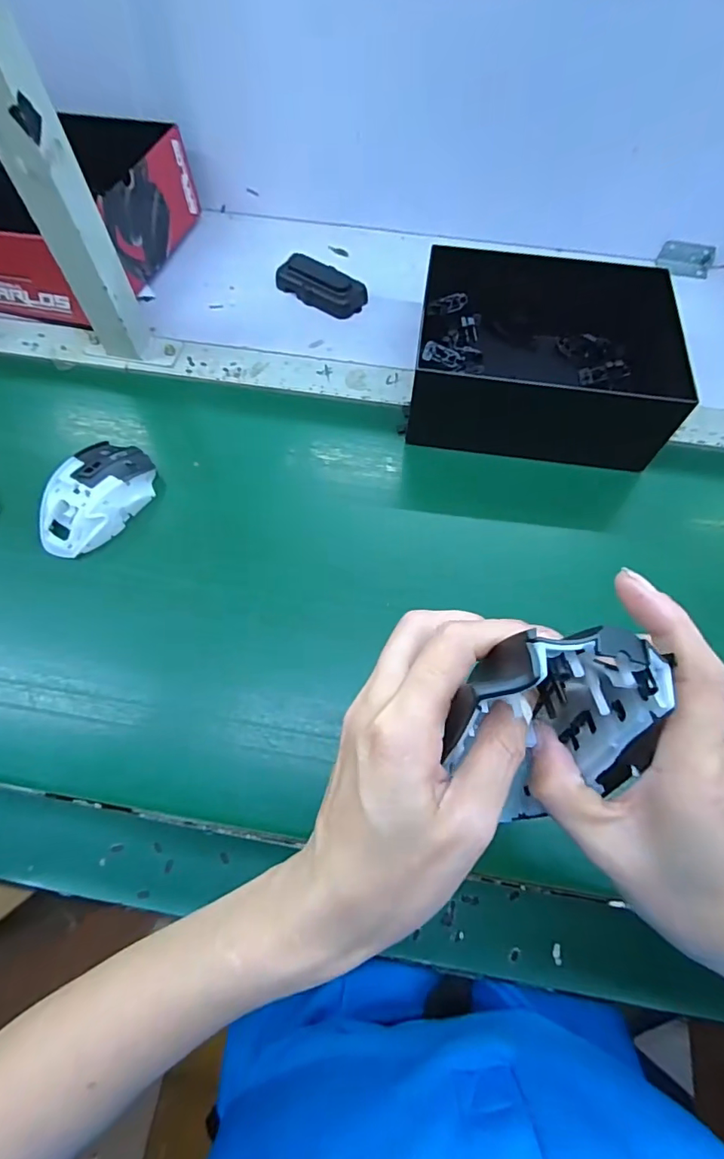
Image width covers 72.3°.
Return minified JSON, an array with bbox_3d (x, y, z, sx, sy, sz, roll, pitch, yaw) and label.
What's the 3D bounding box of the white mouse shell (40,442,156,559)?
[{"bbox_3d":[-0.230,-0.072,0.428,0.060,0.037,0.112,26,67,11],"label":"white mouse shell"}]

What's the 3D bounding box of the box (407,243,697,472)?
[{"bbox_3d":[0.171,-0.216,0.482,0.221,0.082,0.187,8,65,3],"label":"box"}]

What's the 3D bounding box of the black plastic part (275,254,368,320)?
[{"bbox_3d":[-0.046,-0.330,0.559,0.100,0.023,0.045,32,68,13],"label":"black plastic part"}]

